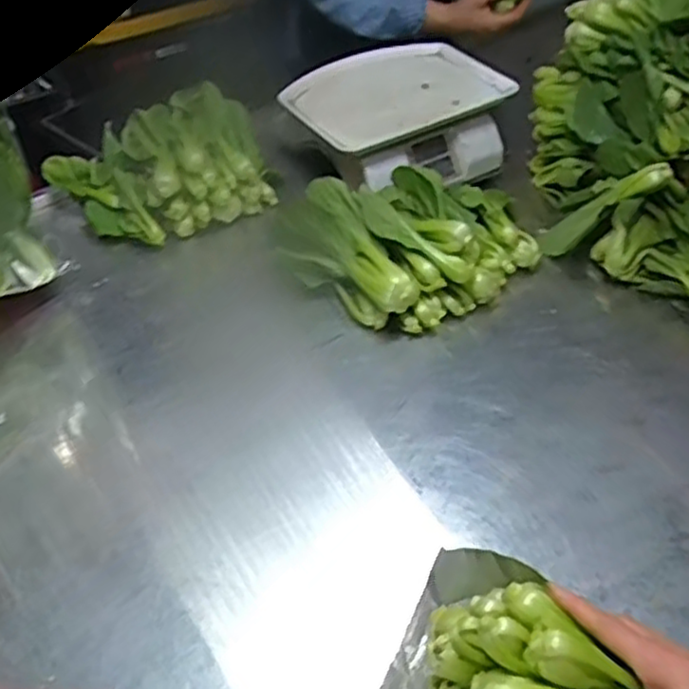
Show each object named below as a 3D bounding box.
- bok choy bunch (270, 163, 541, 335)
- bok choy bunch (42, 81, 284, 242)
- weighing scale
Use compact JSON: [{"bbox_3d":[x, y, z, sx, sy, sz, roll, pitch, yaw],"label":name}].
[{"bbox_3d":[0.095,-0.118,0.887,0.309,0.120,0.198,-17,48,-14],"label":"bok choy bunch"},{"bbox_3d":[-0.257,-0.251,0.999,0.292,0.114,0.182,-19,49,-15],"label":"bok choy bunch"},{"bbox_3d":[0.076,-0.333,1.034,0.289,0.109,0.289,-10,46,-7],"label":"weighing scale"}]

